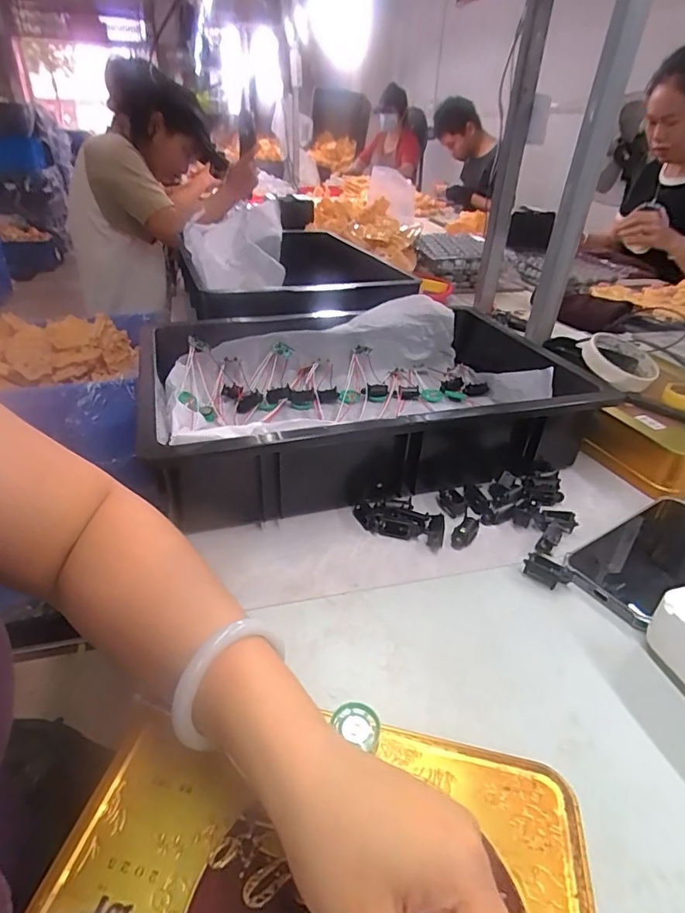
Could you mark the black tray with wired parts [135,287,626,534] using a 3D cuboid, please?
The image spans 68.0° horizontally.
[{"bbox_3d":[0.036,-0.081,0.579,0.457,0.093,0.330,-6,34,-13],"label":"black tray with wired parts"}]

